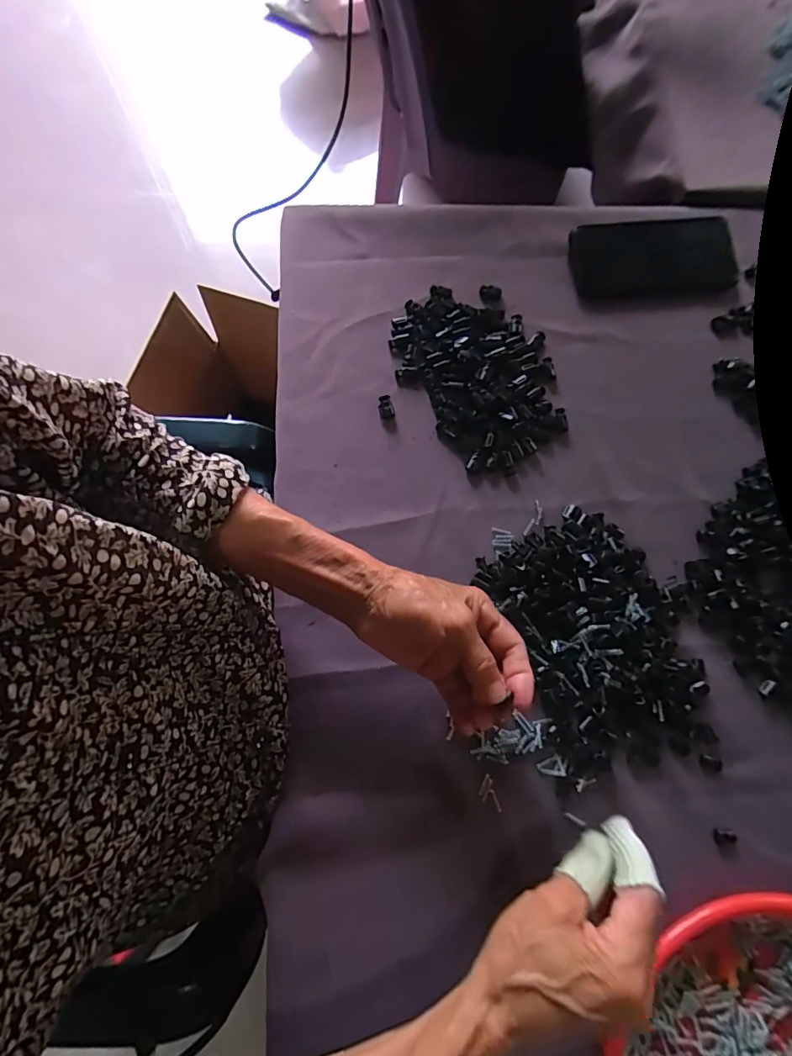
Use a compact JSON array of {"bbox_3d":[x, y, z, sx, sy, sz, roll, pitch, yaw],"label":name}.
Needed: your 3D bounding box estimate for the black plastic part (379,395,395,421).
[{"bbox_3d":[-0.009,-0.107,0.418,0.013,0.009,0.021,-11,76,-4],"label":"black plastic part"}]

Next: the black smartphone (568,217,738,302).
[{"bbox_3d":[0.253,-0.267,0.465,0.158,0.013,0.075,-6,76,-2],"label":"black smartphone"}]

